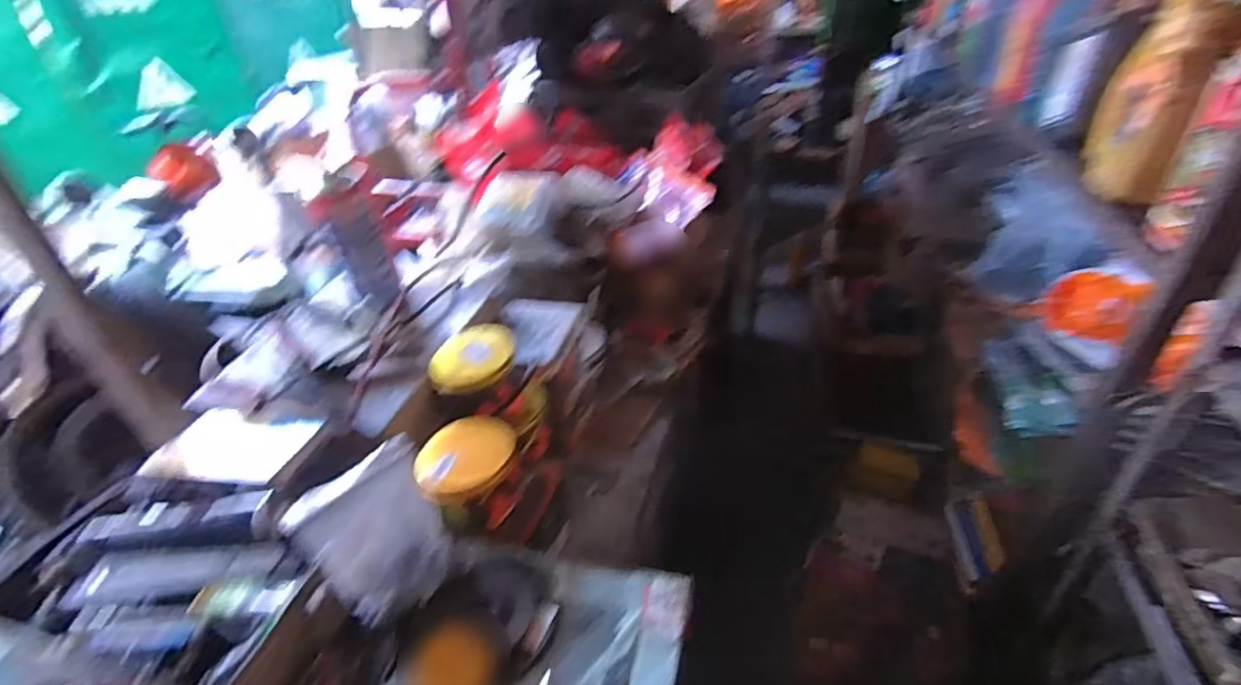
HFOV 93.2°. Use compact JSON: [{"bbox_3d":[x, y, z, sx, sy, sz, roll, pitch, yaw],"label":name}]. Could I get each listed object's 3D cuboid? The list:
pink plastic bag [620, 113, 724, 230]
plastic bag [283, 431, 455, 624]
[{"bbox_3d":[0.083,-0.295,1.016,0.170,0.094,0.266,2,37,7],"label":"pink plastic bag"},{"bbox_3d":[-0.180,0.144,0.450,0.089,0.065,0.100,26,46,34],"label":"plastic bag"}]

